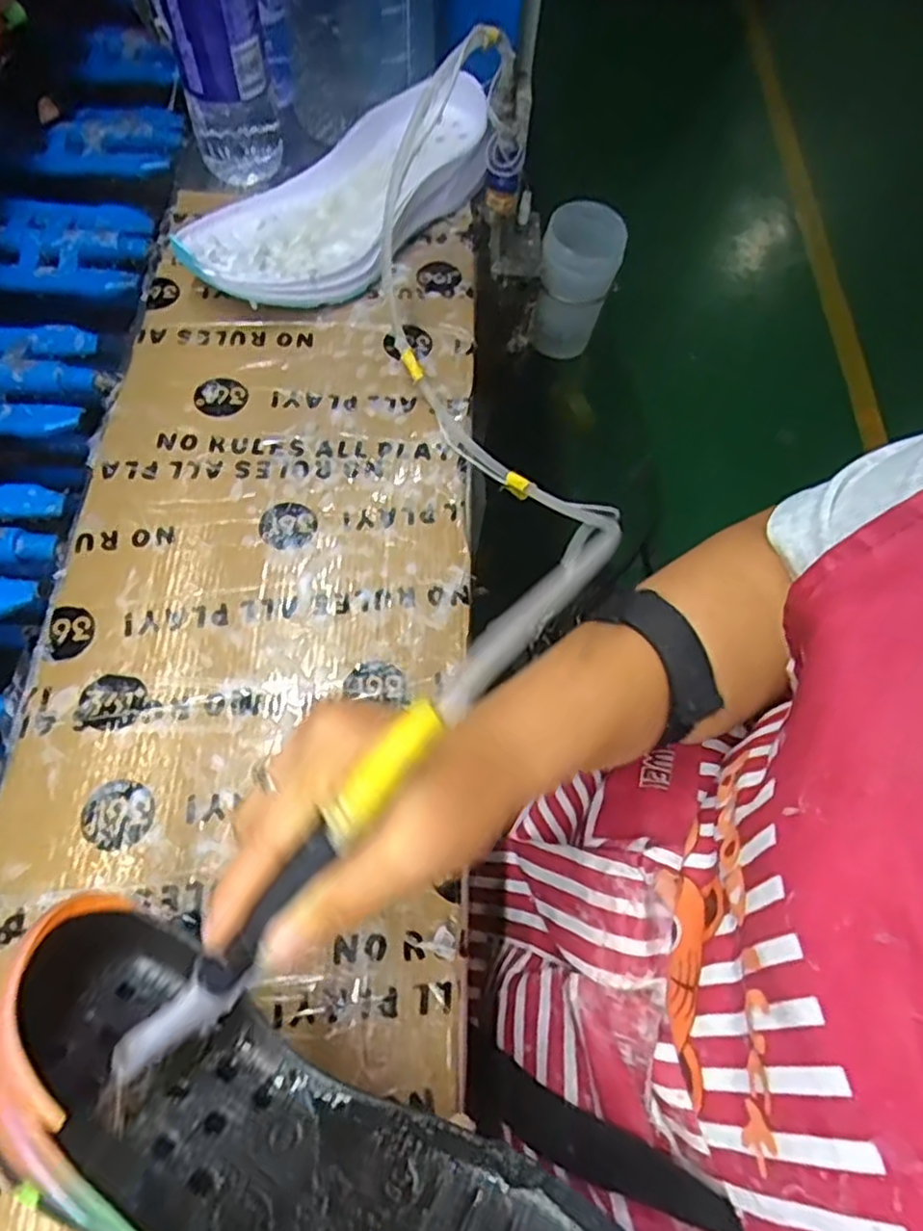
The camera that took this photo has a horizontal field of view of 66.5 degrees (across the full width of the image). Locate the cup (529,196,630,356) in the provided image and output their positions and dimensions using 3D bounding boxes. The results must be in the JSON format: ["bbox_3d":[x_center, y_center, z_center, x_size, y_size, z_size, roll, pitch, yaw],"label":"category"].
[{"bbox_3d":[0.111,-0.319,0.687,0.067,0.130,0.066,2,67,-4],"label":"cup"}]

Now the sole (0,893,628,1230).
[{"bbox_3d":[-0.050,0.186,0.226,0.243,0.045,0.095,26,32,12],"label":"sole"}]

